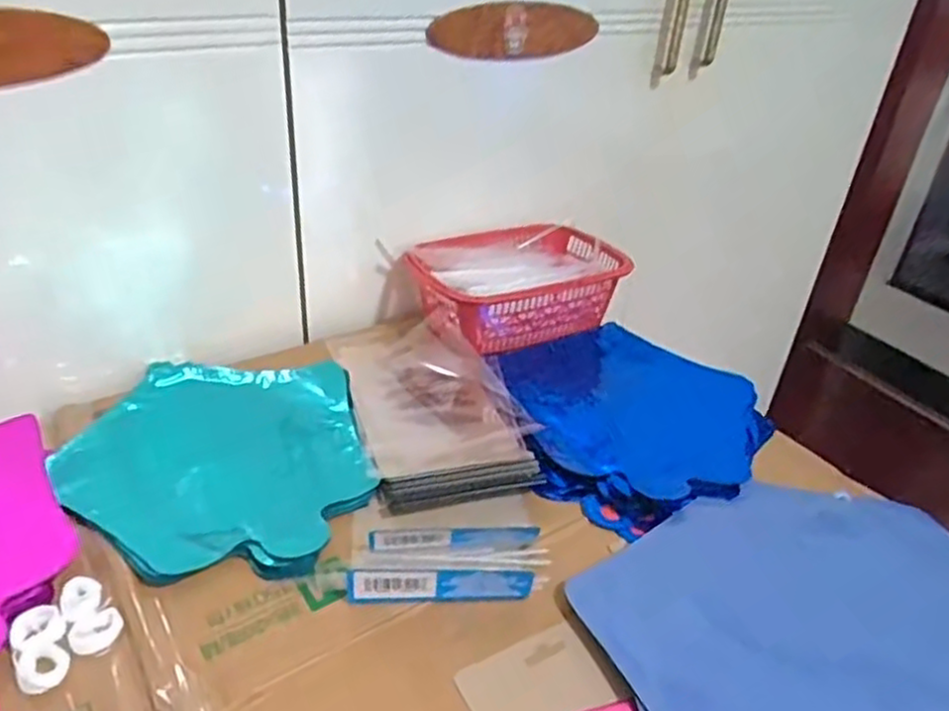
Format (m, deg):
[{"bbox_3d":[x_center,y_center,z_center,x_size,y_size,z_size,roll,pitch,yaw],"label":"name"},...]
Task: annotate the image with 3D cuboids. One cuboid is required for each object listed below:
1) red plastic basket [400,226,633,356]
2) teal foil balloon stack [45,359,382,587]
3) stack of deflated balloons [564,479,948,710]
[{"bbox_3d":[0.040,-0.075,0.748,0.217,0.060,0.136,-17,40,-30],"label":"red plastic basket"},{"bbox_3d":[-0.190,0.071,0.541,0.218,0.015,0.223,1,34,-8],"label":"teal foil balloon stack"},{"bbox_3d":[0.216,0.178,0.441,0.308,0.015,0.246,-19,41,-33],"label":"stack of deflated balloons"}]

